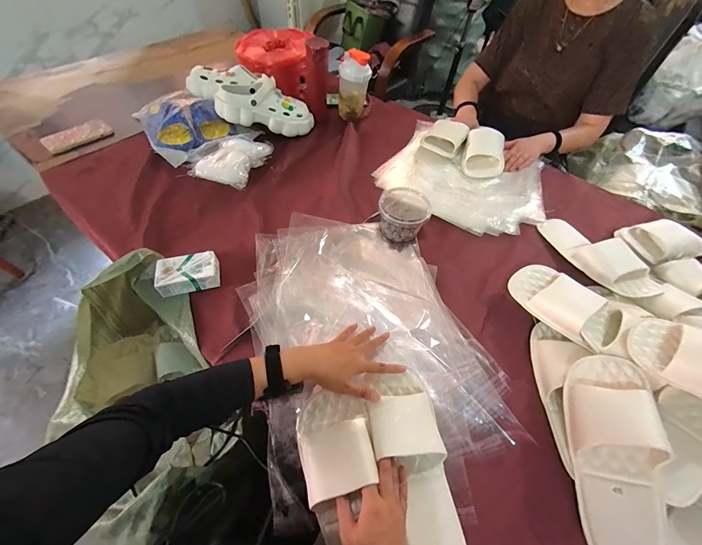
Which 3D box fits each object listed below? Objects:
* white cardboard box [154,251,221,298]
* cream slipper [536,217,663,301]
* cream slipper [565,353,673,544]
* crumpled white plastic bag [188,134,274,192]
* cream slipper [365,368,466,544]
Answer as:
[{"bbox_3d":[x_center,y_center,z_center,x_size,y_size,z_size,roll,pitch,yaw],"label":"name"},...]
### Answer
[{"bbox_3d":[-0.327,0.003,0.619,0.112,0.042,0.070,-11,58,-11],"label":"white cardboard box"},{"bbox_3d":[0.536,-0.048,0.669,0.101,0.057,0.256,-17,42,-10],"label":"cream slipper"},{"bbox_3d":[0.373,0.253,0.434,0.105,0.065,0.279,-2,64,32],"label":"cream slipper"},{"bbox_3d":[-0.310,-0.302,0.824,0.232,0.063,0.179,-34,64,-24],"label":"crumpled white plastic bag"},{"bbox_3d":[0.090,0.263,0.432,0.100,0.054,0.256,-12,64,-7],"label":"cream slipper"}]

